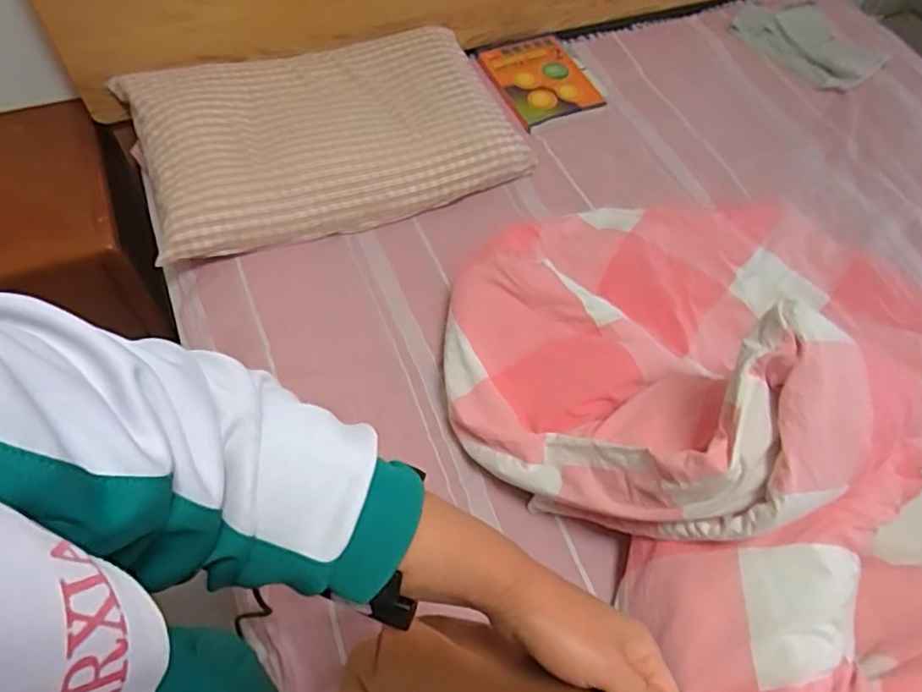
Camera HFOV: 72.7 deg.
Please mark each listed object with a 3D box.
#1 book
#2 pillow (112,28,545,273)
[{"bbox_3d":[0.174,-0.584,1.362,0.197,0.016,0.255,-17,61,-14],"label":"book"},{"bbox_3d":[-0.246,-0.394,1.186,0.661,0.119,0.408,-18,61,-14],"label":"pillow"}]

